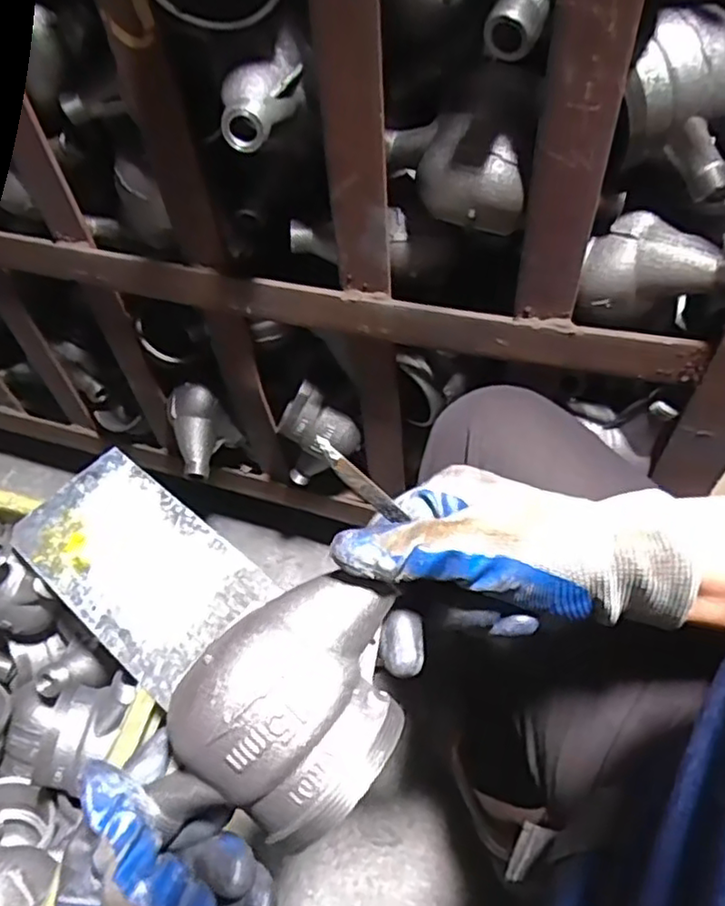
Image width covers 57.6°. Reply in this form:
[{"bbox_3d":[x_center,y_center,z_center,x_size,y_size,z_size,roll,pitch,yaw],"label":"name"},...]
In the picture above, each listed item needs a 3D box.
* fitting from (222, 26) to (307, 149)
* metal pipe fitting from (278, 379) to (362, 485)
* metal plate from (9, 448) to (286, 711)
[{"bbox_3d":[-0.061,-0.205,0.381,0.040,0.034,0.067,22,72,20],"label":"fitting"},{"bbox_3d":[-0.047,-0.013,0.684,0.091,0.115,0.043,20,57,19],"label":"metal pipe fitting"},{"bbox_3d":[-0.188,0.089,0.547,0.212,0.004,0.120,33,62,24],"label":"metal plate"}]

